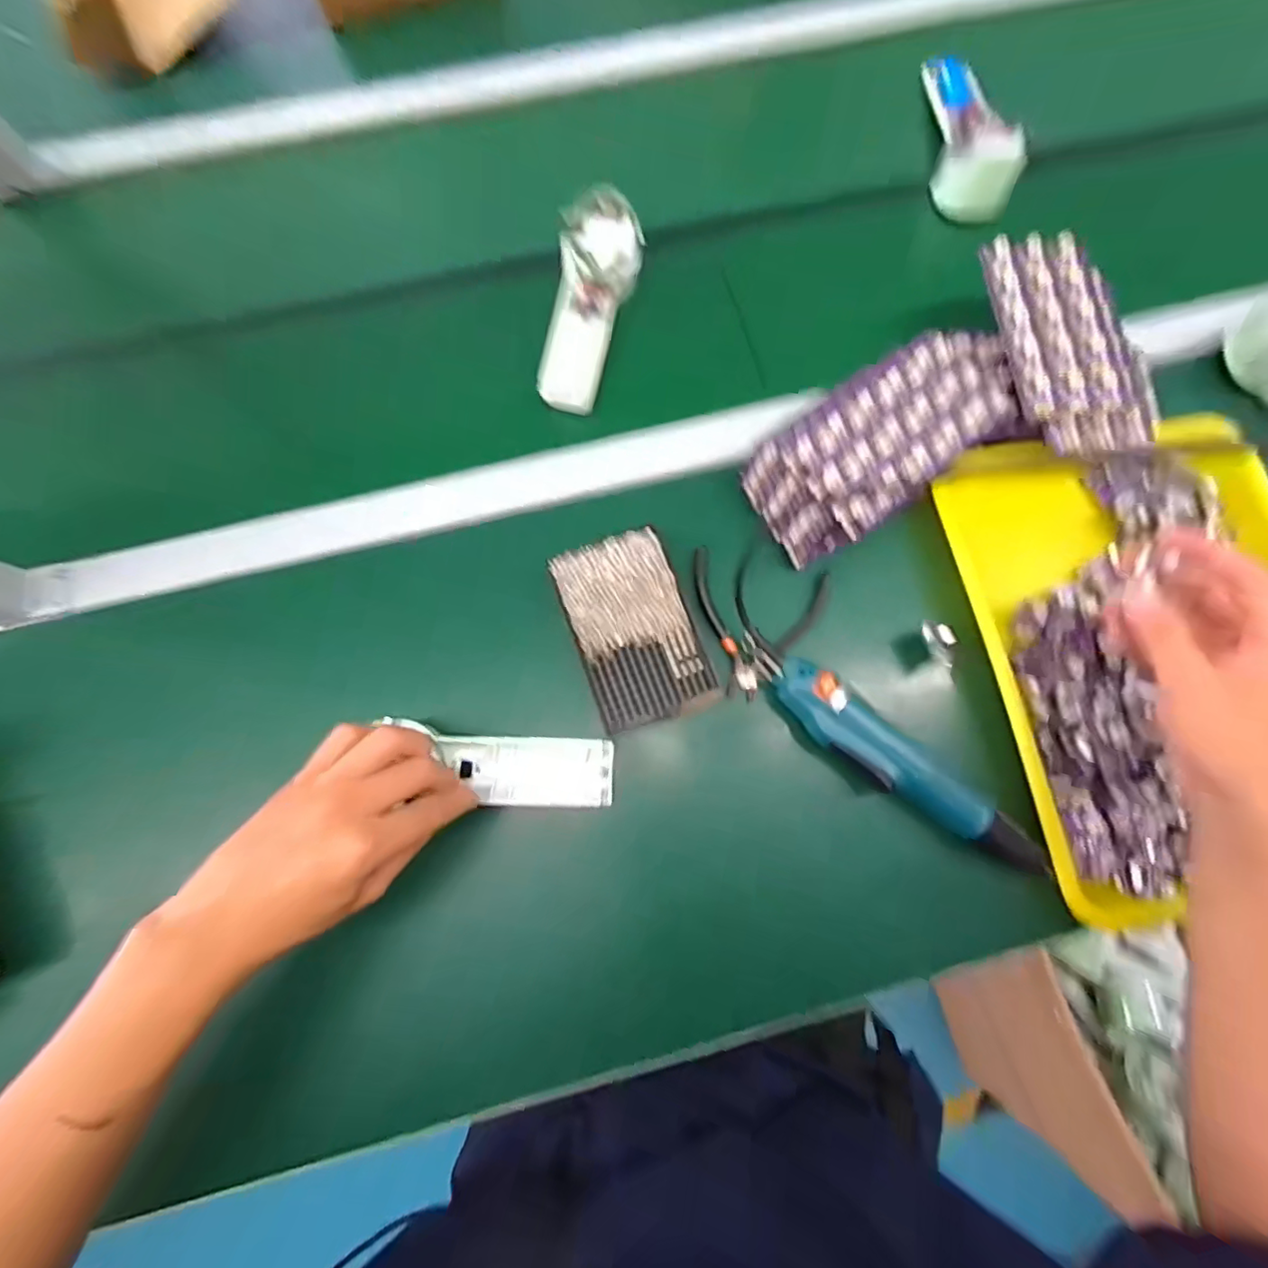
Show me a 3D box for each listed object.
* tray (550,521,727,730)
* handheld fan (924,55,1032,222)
[{"bbox_3d":[0.000,-0.004,0.413,0.083,0.022,0.137,-19,77,-5],"label":"tray"},{"bbox_3d":[0.308,-0.472,0.536,0.064,0.078,0.170,-3,76,-1],"label":"handheld fan"}]

